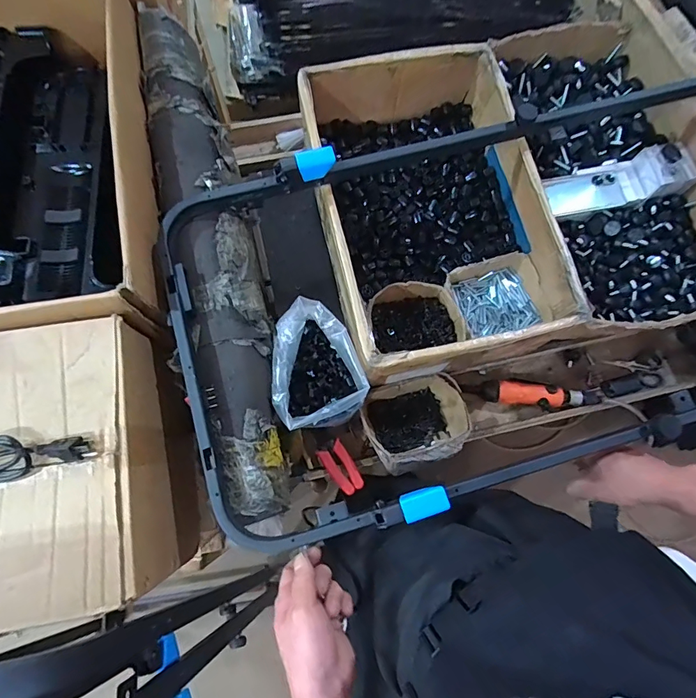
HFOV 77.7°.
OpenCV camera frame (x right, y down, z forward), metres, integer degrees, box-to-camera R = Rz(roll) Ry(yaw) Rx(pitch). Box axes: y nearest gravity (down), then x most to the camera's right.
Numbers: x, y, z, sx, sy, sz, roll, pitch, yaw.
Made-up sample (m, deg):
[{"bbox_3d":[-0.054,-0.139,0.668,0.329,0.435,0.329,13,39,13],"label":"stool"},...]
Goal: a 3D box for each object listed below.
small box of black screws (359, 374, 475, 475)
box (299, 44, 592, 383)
[{"bbox_3d":[0.116,0.124,0.741,0.172,0.094,0.139,-18,77,-6],"label":"small box of black screws"},{"bbox_3d":[0.137,-0.238,0.753,0.347,0.161,0.531,-12,77,-5],"label":"box"}]

